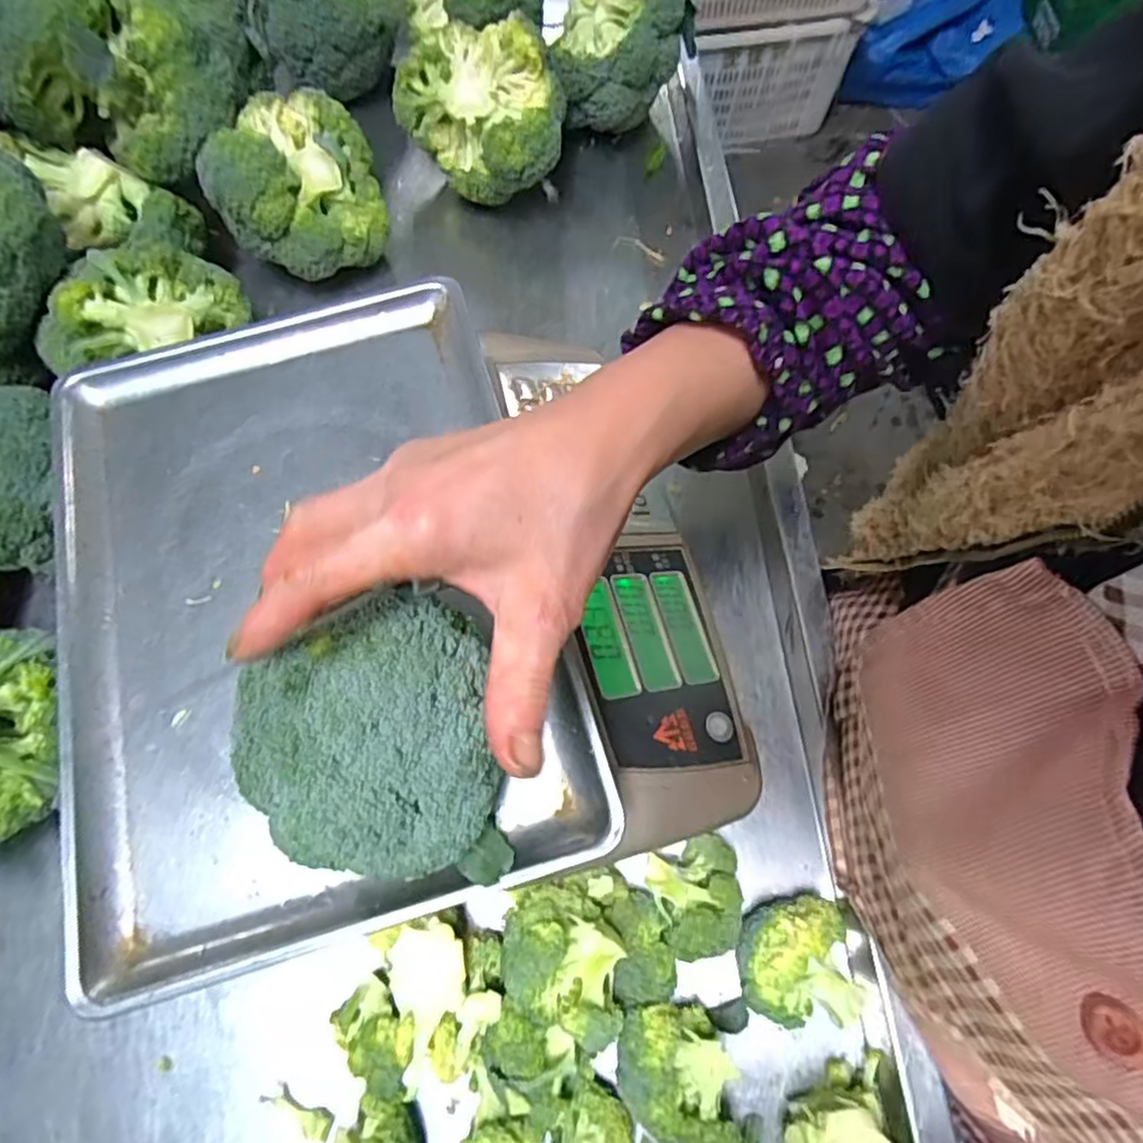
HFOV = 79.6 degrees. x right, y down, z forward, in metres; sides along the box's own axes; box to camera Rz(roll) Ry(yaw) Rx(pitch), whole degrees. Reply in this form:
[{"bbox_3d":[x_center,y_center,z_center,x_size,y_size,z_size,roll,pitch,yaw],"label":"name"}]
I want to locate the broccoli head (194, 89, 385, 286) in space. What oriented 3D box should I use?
[{"bbox_3d":[-0.210,-0.295,0.531,0.122,0.114,0.122,-18,71,-7],"label":"broccoli head"}]

